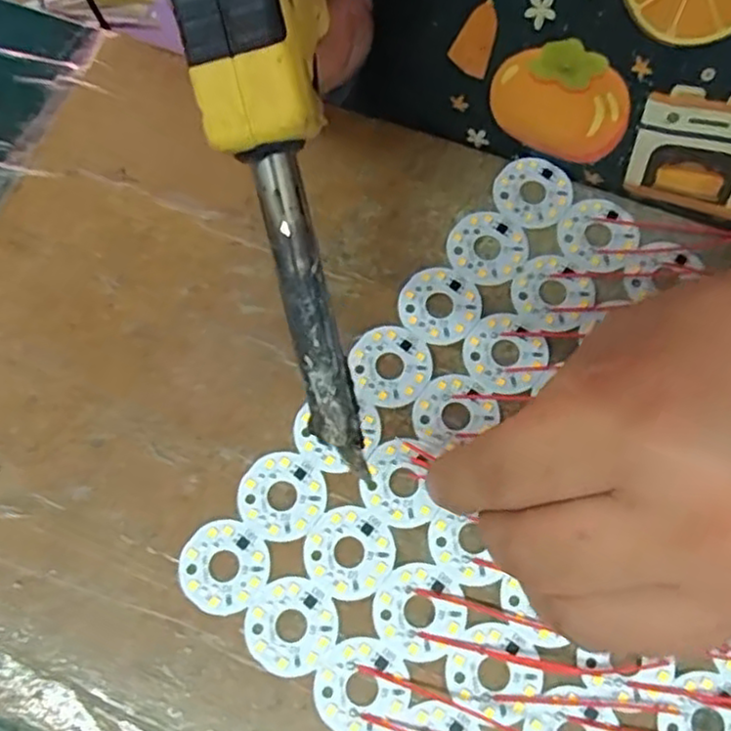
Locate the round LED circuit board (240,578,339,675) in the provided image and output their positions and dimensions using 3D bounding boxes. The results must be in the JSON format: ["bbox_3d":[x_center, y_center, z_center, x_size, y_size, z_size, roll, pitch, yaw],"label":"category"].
[{"bbox_3d":[-0.025,0.087,0.234,0.030,0.004,0.030,-1,74,2],"label":"round LED circuit board"}]

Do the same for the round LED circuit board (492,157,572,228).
[{"bbox_3d":[0.067,-0.070,0.278,0.030,0.004,0.029,-1,74,2],"label":"round LED circuit board"}]

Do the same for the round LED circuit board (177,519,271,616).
[{"bbox_3d":[-0.049,0.069,0.241,0.030,0.004,0.030,-1,74,2],"label":"round LED circuit board"}]

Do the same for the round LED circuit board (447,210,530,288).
[{"bbox_3d":[0.048,-0.046,0.272,0.030,0.004,0.031,-1,74,2],"label":"round LED circuit board"}]

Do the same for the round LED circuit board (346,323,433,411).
[{"bbox_3d":[0.009,0.000,0.260,0.030,0.004,0.031,-1,74,2],"label":"round LED circuit board"}]

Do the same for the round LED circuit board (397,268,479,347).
[{"bbox_3d":[0.028,-0.023,0.266,0.030,0.004,0.030,-1,74,2],"label":"round LED circuit board"}]

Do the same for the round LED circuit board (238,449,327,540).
[{"bbox_3d":[-0.030,0.046,0.247,0.030,0.004,0.030,-1,74,2],"label":"round LED circuit board"}]

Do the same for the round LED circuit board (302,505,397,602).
[{"bbox_3d":[-0.006,0.064,0.240,0.030,0.004,0.030,-1,74,2],"label":"round LED circuit board"}]

